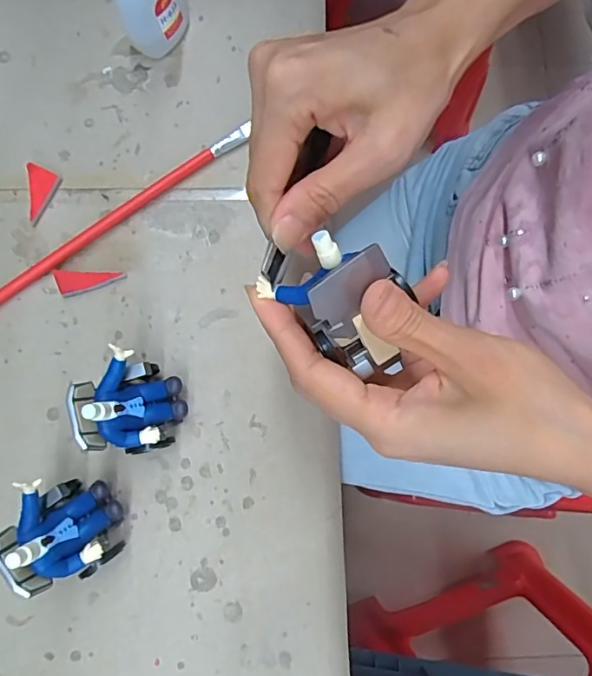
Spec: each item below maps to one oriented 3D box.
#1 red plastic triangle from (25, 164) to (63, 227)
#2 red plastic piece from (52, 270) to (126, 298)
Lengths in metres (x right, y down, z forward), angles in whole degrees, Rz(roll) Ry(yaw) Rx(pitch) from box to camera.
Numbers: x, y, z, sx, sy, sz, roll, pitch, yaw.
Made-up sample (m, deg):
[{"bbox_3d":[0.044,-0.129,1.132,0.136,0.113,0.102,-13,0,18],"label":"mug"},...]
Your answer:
[{"bbox_3d":[-0.165,-0.091,0.334,0.021,0.008,0.035,24,81,4],"label":"red plastic triangle"},{"bbox_3d":[-0.128,-0.037,0.326,0.042,0.004,0.016,-10,80,-2],"label":"red plastic piece"}]

